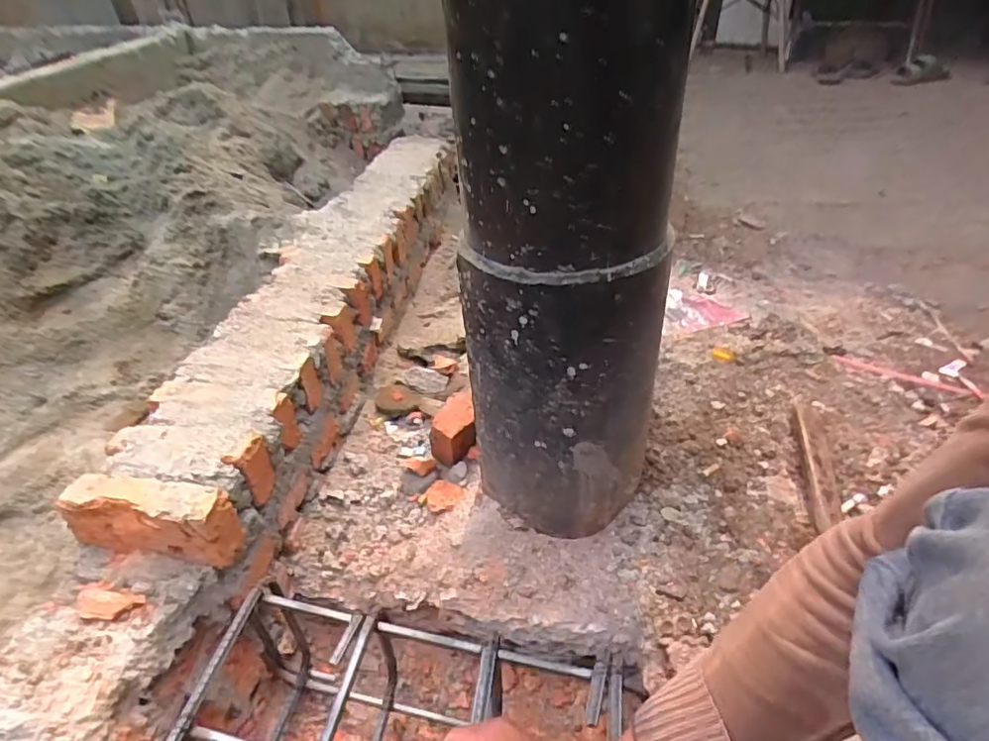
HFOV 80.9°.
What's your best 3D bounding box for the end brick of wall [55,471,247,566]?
[{"bbox_3d":[-0.338,0.150,0.578,0.156,0.075,0.049,1,38,7],"label":"end brick of wall"}]

